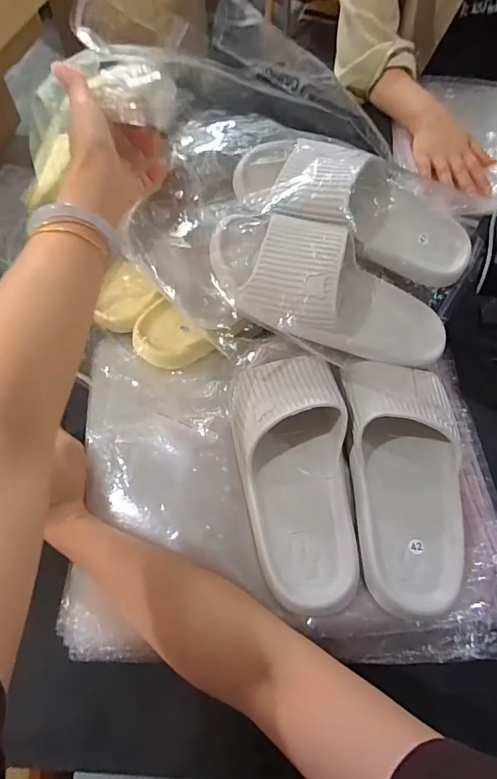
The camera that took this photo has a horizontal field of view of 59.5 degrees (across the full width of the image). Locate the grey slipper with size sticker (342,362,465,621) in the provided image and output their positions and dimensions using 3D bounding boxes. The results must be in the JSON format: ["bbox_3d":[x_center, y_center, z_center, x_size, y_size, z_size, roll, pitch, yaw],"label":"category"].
[{"bbox_3d":[0.149,0.083,0.401,0.106,0.068,0.225,0,74,-1],"label":"grey slipper with size sticker"}]

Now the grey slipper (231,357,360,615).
[{"bbox_3d":[0.044,0.074,0.396,0.108,0.064,0.226,-9,63,-5],"label":"grey slipper"}]

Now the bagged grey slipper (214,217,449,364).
[{"bbox_3d":[0.091,-0.087,0.430,0.255,0.075,0.118,19,72,-11],"label":"bagged grey slipper"}]

